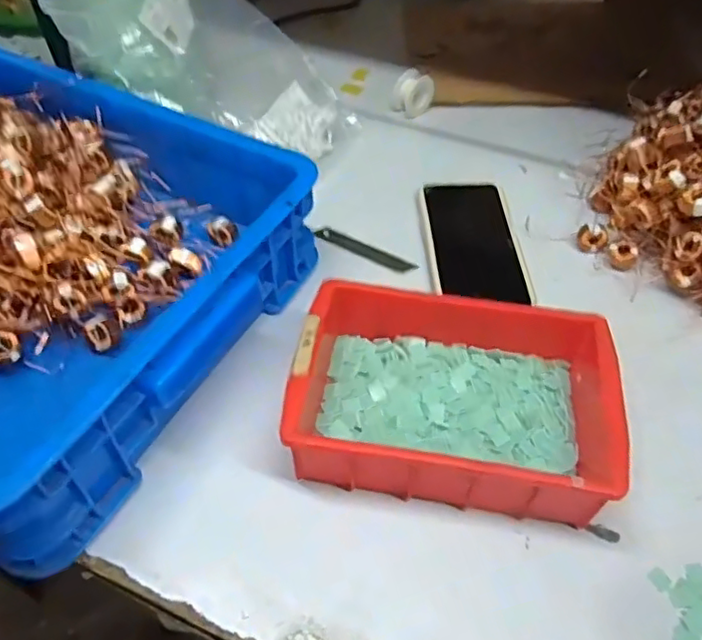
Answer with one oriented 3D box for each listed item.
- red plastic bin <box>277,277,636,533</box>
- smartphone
[{"bbox_3d":[0.066,0.051,0.410,0.200,0.061,0.131,8,51,6],"label":"red plastic bin"},{"bbox_3d":[0.108,-0.076,0.547,0.081,0.008,0.157,-2,51,-2],"label":"smartphone"}]

